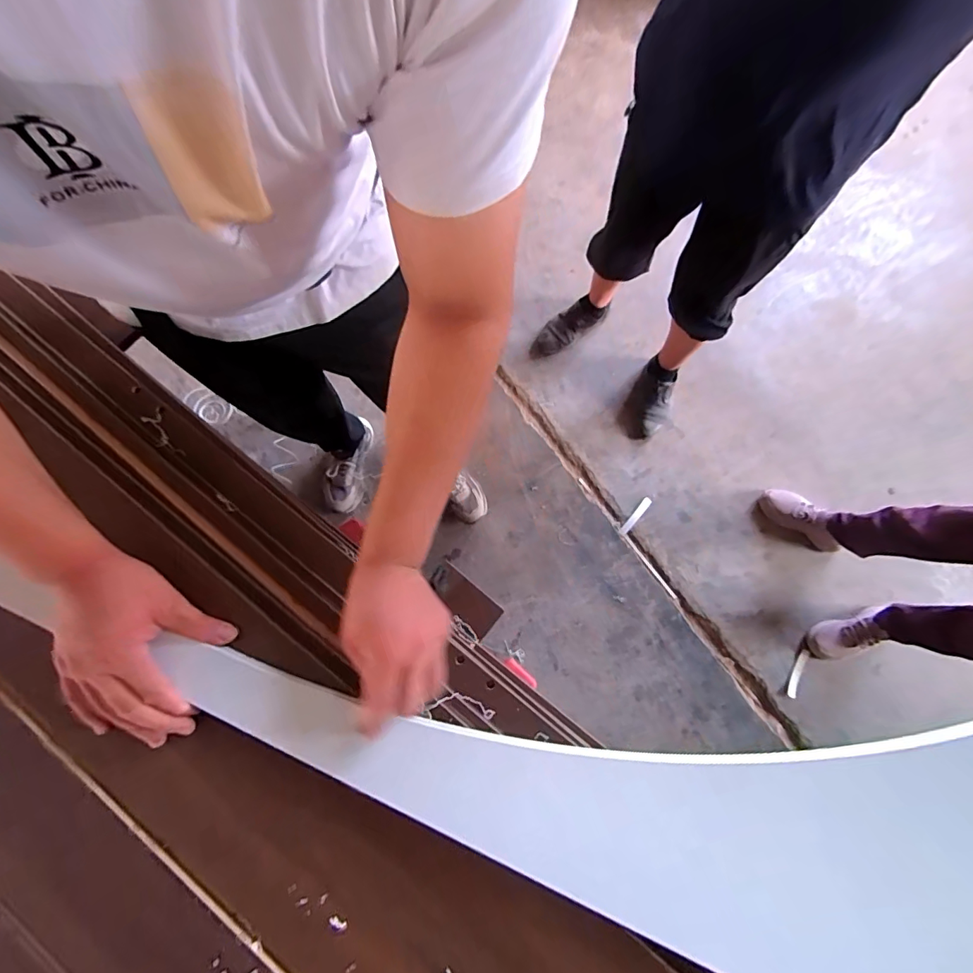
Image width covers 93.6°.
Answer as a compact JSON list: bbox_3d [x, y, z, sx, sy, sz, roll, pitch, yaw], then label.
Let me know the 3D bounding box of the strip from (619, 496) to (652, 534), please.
[{"bbox_3d":[0.458,0.091,1.400,0.026,0.012,0.144,40,78,9],"label":"strip"}]

